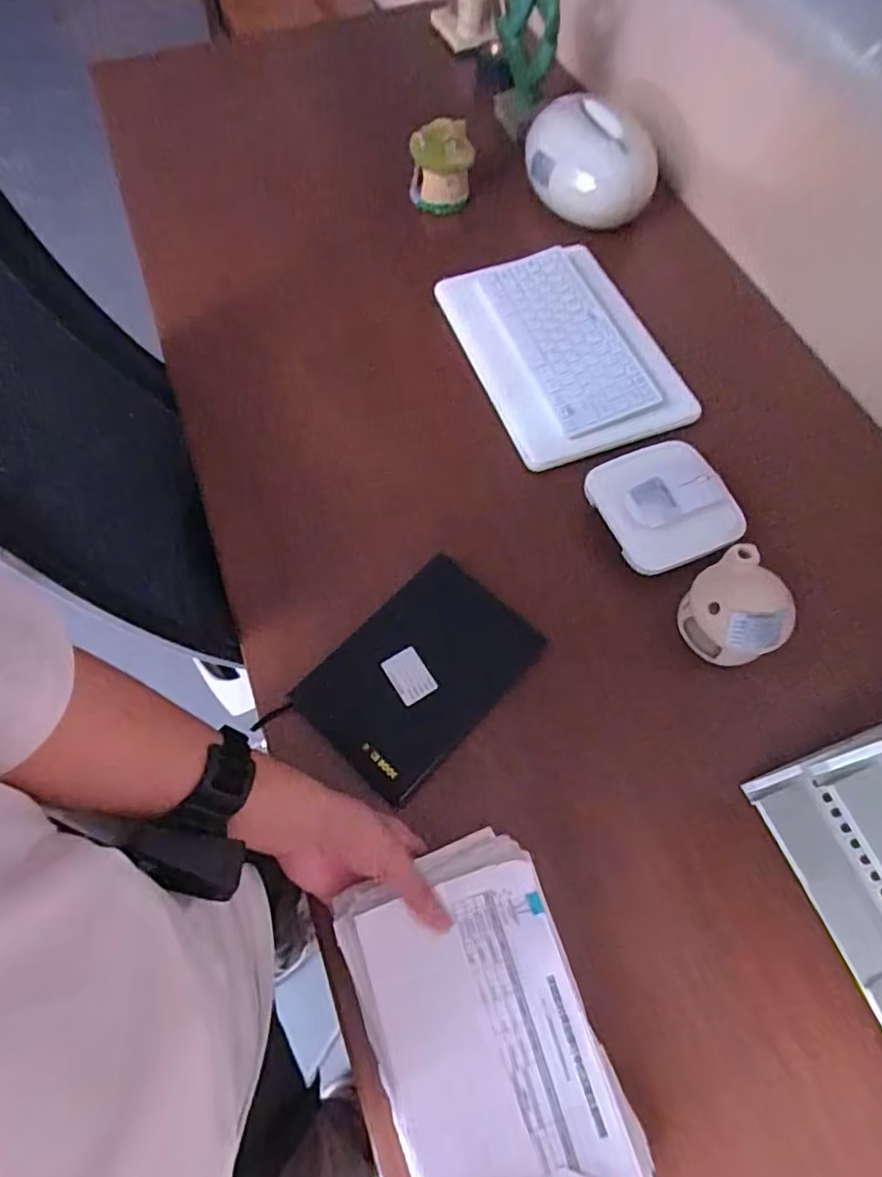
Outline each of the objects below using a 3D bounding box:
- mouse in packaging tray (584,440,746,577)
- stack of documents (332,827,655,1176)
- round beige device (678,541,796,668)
[{"bbox_3d":[0.230,-0.091,0.636,0.125,0.043,0.135,-21,67,-10],"label":"mouse in packaging tray"},{"bbox_3d":[0.035,0.325,0.431,0.154,0.036,0.256,-20,66,-10],"label":"stack of documents"},{"bbox_3d":[0.278,0.023,0.579,0.072,0.077,0.091,-28,68,-13],"label":"round beige device"}]

